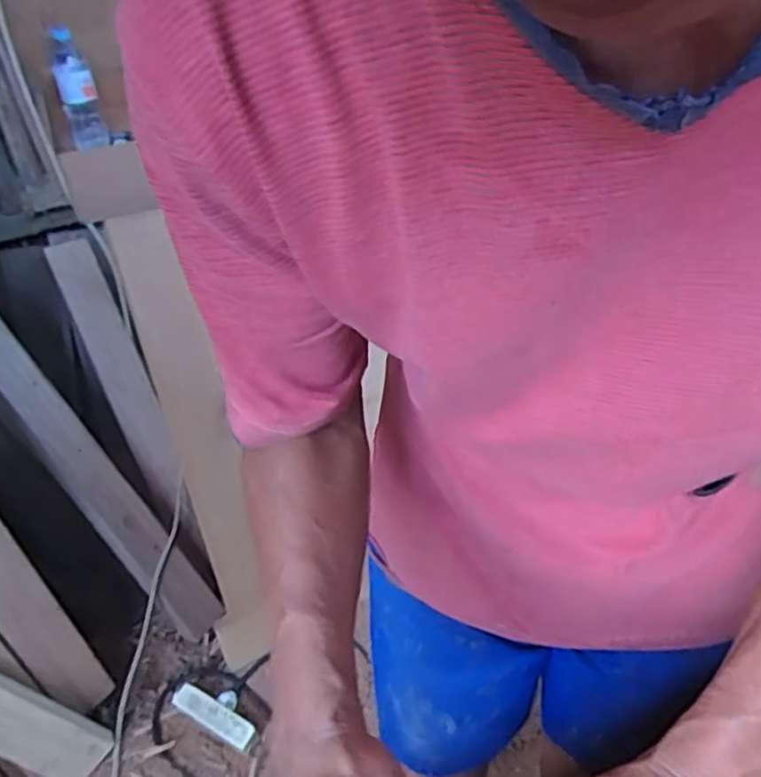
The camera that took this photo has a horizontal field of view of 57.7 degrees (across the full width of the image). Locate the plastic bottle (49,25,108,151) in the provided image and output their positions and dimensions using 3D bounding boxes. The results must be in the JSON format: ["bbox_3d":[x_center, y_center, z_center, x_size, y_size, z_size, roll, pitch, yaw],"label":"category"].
[{"bbox_3d":[-0.571,-0.560,1.298,0.062,0.209,0.076,-16,35,-14],"label":"plastic bottle"}]

